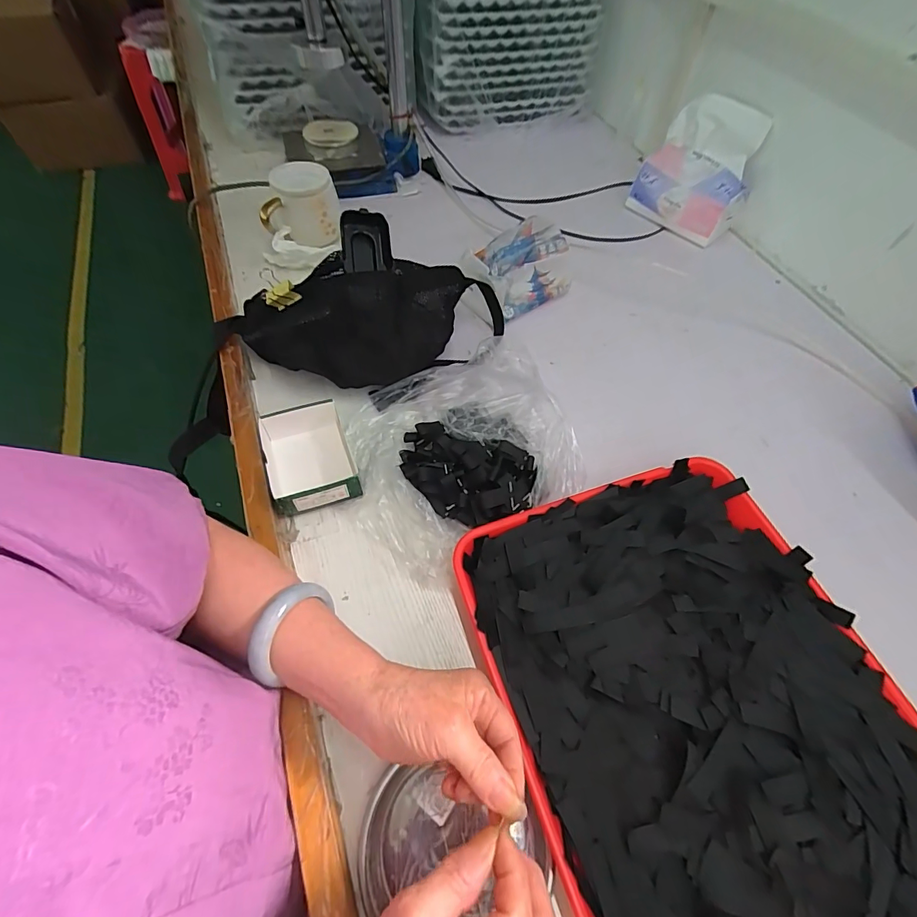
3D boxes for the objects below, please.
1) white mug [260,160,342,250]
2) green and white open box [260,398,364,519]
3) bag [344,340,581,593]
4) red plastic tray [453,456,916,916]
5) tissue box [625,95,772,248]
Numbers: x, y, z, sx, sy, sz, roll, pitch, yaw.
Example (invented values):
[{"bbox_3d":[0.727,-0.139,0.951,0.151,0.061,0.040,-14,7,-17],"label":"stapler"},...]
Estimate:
[{"bbox_3d":[-0.228,-0.357,0.621,0.102,0.102,0.076,-21,62,-14],"label":"white mug"},{"bbox_3d":[-0.156,-0.004,0.451,0.083,0.041,0.119,-20,62,-13],"label":"green and white open box"},{"bbox_3d":[0.009,-0.020,0.459,0.246,0.061,0.219,-24,63,-15],"label":"bag"},{"bbox_3d":[0.193,0.205,0.344,0.298,0.049,0.393,-14,61,-13],"label":"red plastic tray"},{"bbox_3d":[0.379,-0.448,0.681,0.159,0.169,0.079,37,39,21],"label":"tissue box"}]

